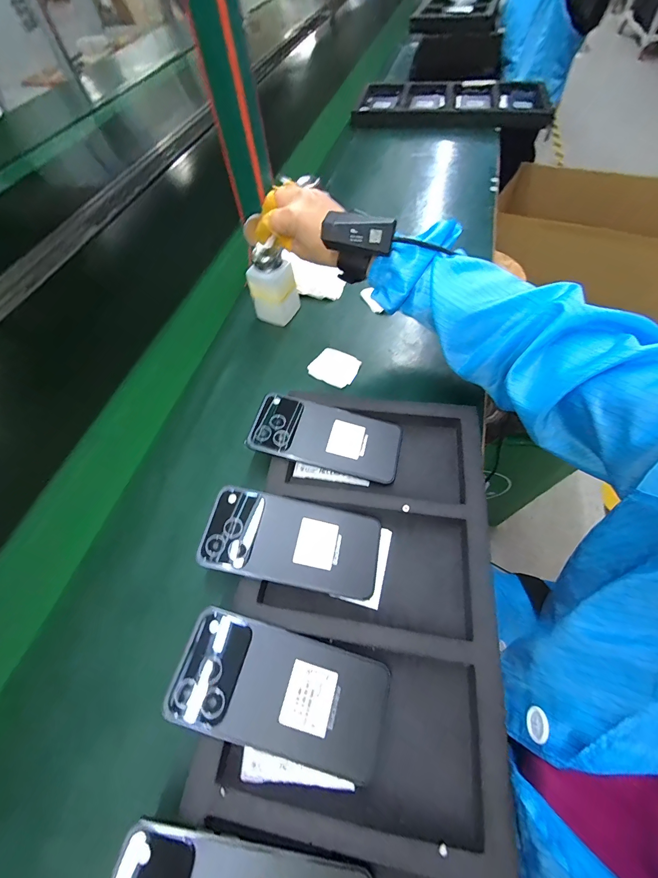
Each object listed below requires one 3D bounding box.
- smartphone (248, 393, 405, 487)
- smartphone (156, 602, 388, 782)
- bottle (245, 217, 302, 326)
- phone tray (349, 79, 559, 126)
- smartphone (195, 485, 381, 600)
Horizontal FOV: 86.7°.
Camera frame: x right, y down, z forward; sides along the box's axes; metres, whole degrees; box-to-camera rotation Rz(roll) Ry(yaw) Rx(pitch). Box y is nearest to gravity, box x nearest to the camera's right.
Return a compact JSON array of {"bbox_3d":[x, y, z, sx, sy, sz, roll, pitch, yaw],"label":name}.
[{"bbox_3d":[-0.003,-0.004,0.386,0.162,0.006,0.076,15,63,1],"label":"smartphone"},{"bbox_3d":[-0.037,0.193,0.269,0.160,0.009,0.076,17,60,1],"label":"smartphone"},{"bbox_3d":[-0.079,-0.224,0.480,0.058,0.129,0.047,20,61,16],"label":"bottle"},{"bbox_3d":[0.321,-0.870,0.902,0.475,0.048,0.213,16,61,14],"label":"phone tray"},{"bbox_3d":[-0.033,0.095,0.327,0.160,0.005,0.076,13,59,-1],"label":"smartphone"}]

